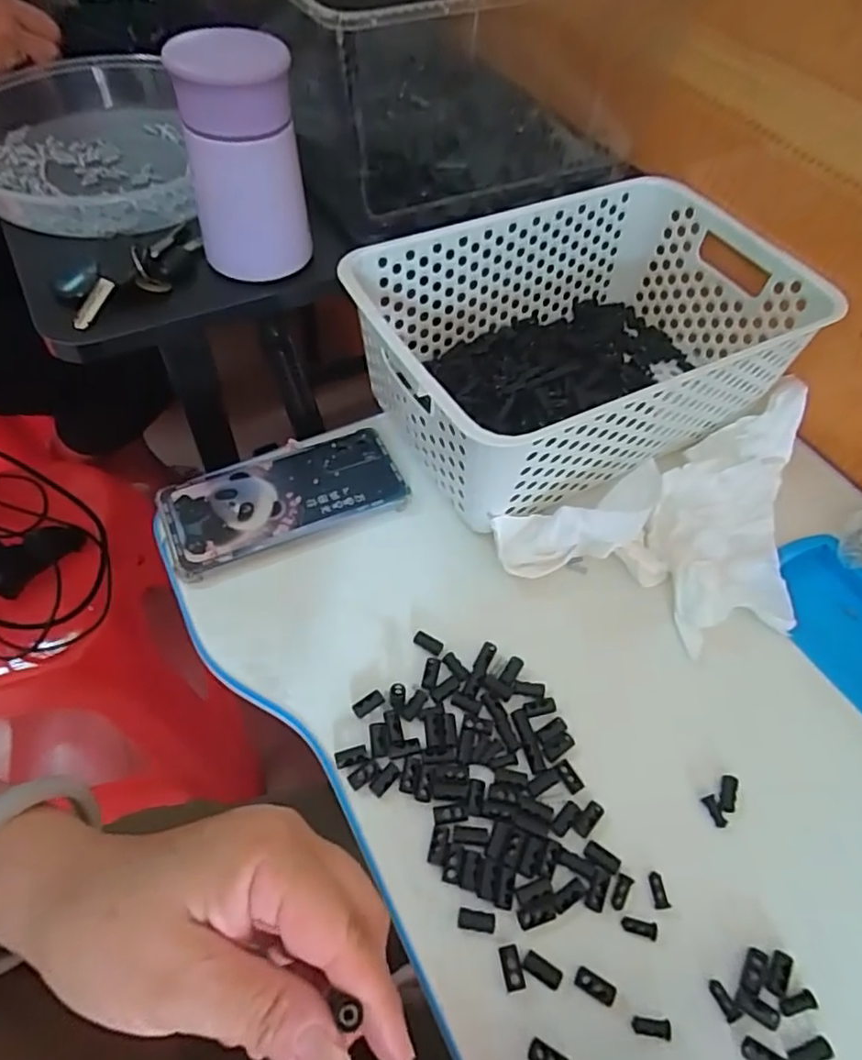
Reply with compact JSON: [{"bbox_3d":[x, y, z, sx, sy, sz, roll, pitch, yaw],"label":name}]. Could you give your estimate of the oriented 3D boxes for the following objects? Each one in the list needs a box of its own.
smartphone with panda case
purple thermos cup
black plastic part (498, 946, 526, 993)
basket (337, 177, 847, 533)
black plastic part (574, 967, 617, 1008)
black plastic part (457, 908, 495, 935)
[{"bbox_3d":[-0.103,-0.024,0.441,0.160,0.017,0.079,-20,59,-18],"label":"smartphone with panda case"},{"bbox_3d":[-0.119,-0.234,0.403,0.069,0.126,0.058,-9,56,-9],"label":"purple thermos cup"},{"bbox_3d":[0.039,0.208,0.297,0.009,0.004,0.018,-5,56,-9],"label":"black plastic part"},{"bbox_3d":[0.108,-0.143,0.473,0.307,0.101,0.204,-23,60,-20],"label":"basket"},{"bbox_3d":[0.078,0.215,0.295,0.019,0.004,0.009,27,57,13],"label":"black plastic part"},{"bbox_3d":[0.022,0.191,0.307,0.018,0.004,0.009,10,55,2],"label":"black plastic part"}]

